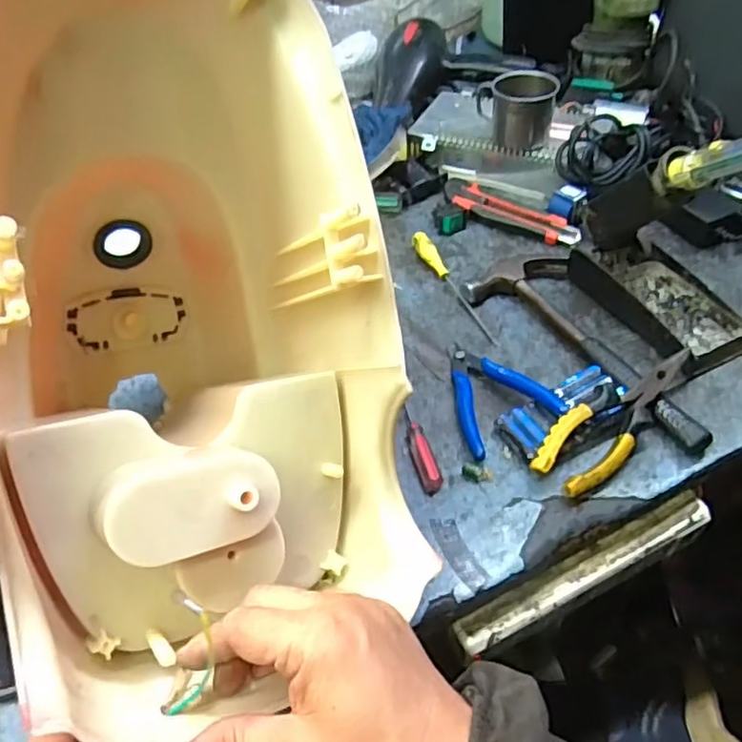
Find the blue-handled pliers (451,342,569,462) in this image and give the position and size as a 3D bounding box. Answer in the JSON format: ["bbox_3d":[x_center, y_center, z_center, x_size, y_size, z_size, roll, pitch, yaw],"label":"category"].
[{"bbox_3d":[0.092,0.014,0.527,0.081,0.027,0.110,-23,48,-15],"label":"blue-handled pliers"}]

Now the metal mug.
[{"bbox_3d":[0.158,-0.281,0.708,0.083,0.073,0.059,6,47,11],"label":"metal mug"}]

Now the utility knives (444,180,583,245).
[{"bbox_3d":[0.147,-0.169,0.693,0.154,0.013,0.034,30,81,22],"label":"utility knives"}]

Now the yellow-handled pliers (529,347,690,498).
[{"bbox_3d":[0.186,0.033,0.486,0.159,0.031,0.047,-36,53,-25],"label":"yellow-handled pliers"}]

